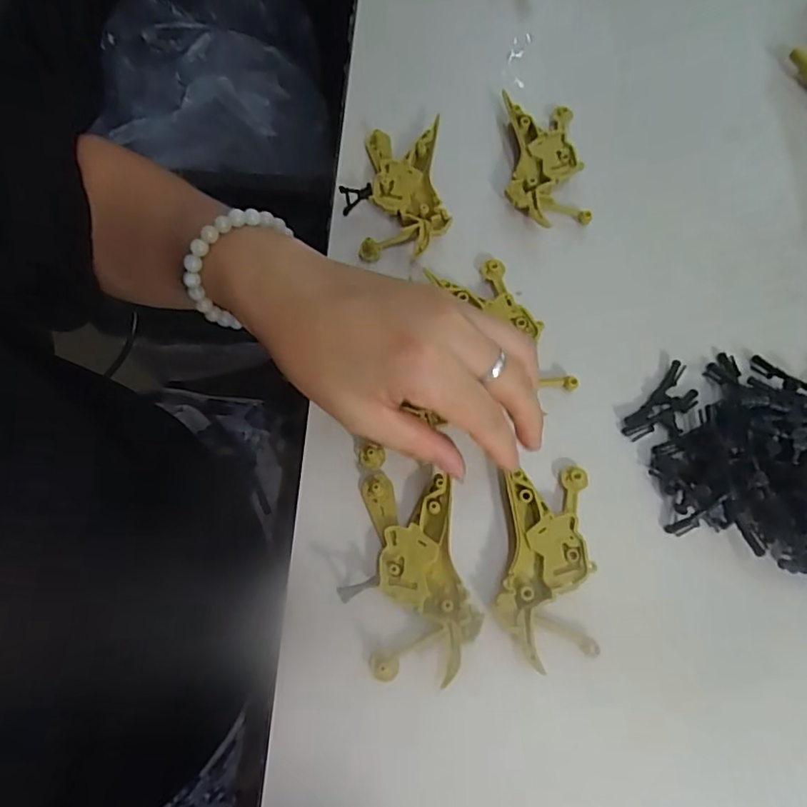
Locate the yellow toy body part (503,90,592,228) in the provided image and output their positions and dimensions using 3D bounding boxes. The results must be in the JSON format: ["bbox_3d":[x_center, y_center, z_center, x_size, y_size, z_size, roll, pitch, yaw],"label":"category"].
[{"bbox_3d":[0.089,-0.153,0.360,0.048,0.014,0.095,-1,71,-1],"label":"yellow toy body part"}]

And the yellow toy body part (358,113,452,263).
[{"bbox_3d":[0.001,-0.133,0.353,0.051,0.015,0.093,1,71,0],"label":"yellow toy body part"}]

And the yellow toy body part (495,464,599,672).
[{"bbox_3d":[0.071,0.079,0.284,0.046,0.015,0.092,3,71,1],"label":"yellow toy body part"}]

